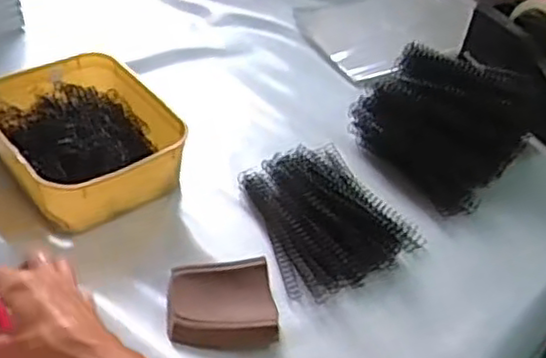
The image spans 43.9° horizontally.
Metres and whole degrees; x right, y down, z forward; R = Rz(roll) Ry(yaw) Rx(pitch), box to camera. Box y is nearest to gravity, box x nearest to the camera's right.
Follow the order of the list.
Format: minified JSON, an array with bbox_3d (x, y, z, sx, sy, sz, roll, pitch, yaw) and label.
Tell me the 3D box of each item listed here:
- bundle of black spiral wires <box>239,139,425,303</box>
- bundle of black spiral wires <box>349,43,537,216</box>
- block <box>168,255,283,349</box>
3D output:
[{"bbox_3d":[0.048,0.034,0.673,0.144,0.033,0.165,-19,47,-26],"label":"bundle of black spiral wires"},{"bbox_3d":[0.201,-0.076,0.760,0.191,0.089,0.167,-29,52,-34],"label":"bundle of black spiral wires"},{"bbox_3d":[-0.043,0.106,0.582,0.089,0.018,0.087,0,41,-7],"label":"block"}]

